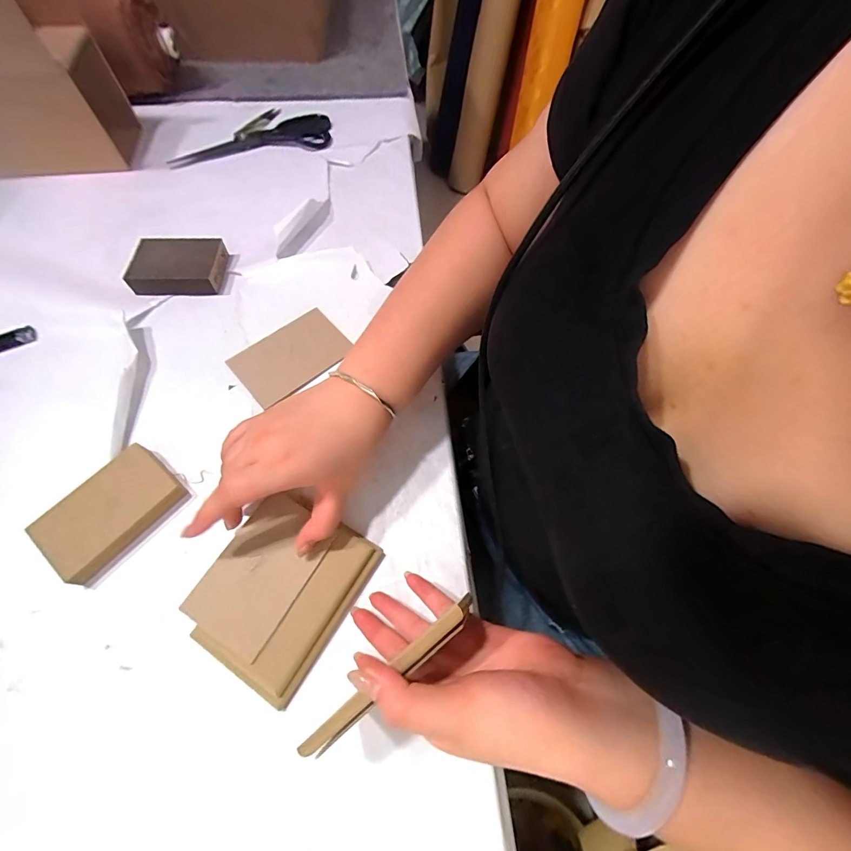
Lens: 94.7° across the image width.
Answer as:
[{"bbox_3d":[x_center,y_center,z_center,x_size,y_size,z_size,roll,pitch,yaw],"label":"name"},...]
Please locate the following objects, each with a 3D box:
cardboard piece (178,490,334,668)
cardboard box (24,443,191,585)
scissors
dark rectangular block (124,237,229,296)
[{"bbox_3d":[-0.134,0.118,0.323,0.074,0.004,0.112,28,67,11],"label":"cardboard piece"},{"bbox_3d":[-0.281,0.076,0.352,0.070,0.022,0.108,38,69,15],"label":"cardboard box"},{"bbox_3d":[-0.267,-0.453,0.607,0.238,0.018,0.118,-16,66,-9],"label":"scissors"},{"bbox_3d":[-0.294,-0.193,0.473,0.098,0.029,0.072,-5,65,-4],"label":"dark rectangular block"}]

